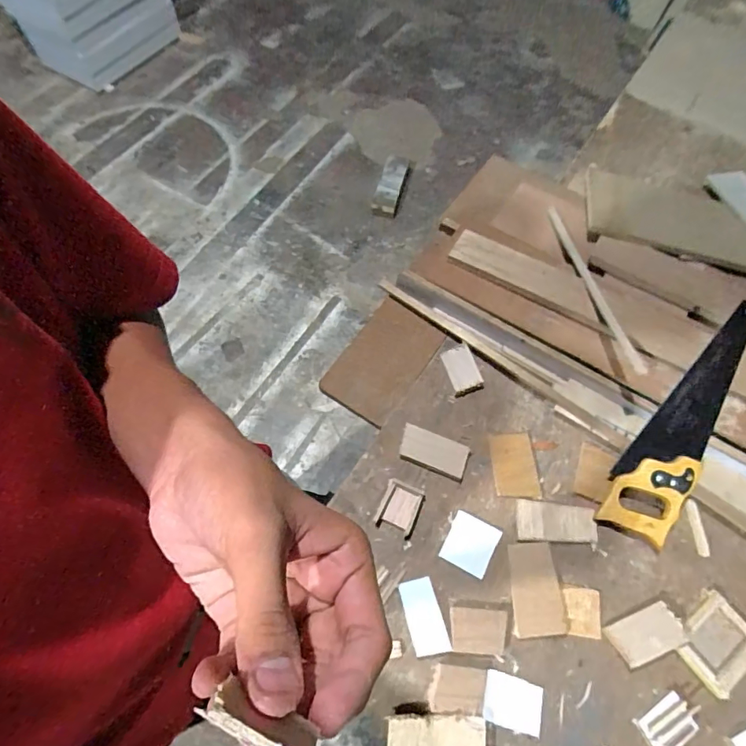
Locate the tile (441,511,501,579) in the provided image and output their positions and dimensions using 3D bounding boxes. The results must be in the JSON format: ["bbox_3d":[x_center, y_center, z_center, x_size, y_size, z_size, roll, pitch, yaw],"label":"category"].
[{"bbox_3d":[0.138,0.242,0.675,0.065,0.004,0.073,27,67,11],"label":"tile"}]

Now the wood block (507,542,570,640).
[{"bbox_3d":[0.221,0.295,0.649,0.071,0.005,0.114,-3,65,-2],"label":"wood block"}]

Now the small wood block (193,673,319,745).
[{"bbox_3d":[-0.036,0.111,0.150,0.038,0.014,0.010,24,67,0],"label":"small wood block"}]

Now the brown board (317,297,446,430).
[{"bbox_3d":[0.019,-0.023,0.806,0.127,0.017,0.207,31,68,13],"label":"brown board"}]

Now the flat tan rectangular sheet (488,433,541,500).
[{"bbox_3d":[0.214,0.141,0.722,0.062,0.013,0.098,-3,65,-2],"label":"flat tan rectangular sheet"}]

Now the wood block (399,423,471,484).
[{"bbox_3d":[0.094,0.121,0.726,0.103,0.020,0.056,20,66,8],"label":"wood block"}]

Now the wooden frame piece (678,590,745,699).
[{"bbox_3d":[0.452,0.351,0.621,0.104,0.015,0.082,-37,70,-16],"label":"wooden frame piece"}]

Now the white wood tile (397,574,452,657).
[{"bbox_3d":[0.066,0.321,0.626,0.045,0.017,0.089,-13,66,-7],"label":"white wood tile"}]

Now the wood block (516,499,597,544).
[{"bbox_3d":[0.265,0.216,0.685,0.112,0.006,0.055,6,65,2],"label":"wood block"}]

